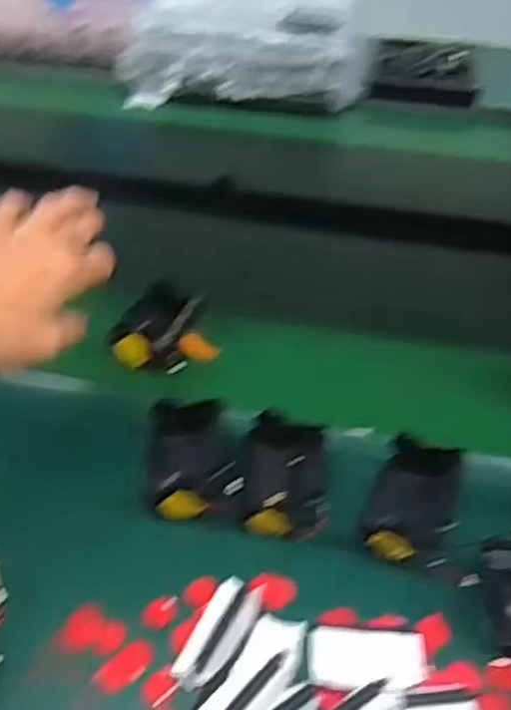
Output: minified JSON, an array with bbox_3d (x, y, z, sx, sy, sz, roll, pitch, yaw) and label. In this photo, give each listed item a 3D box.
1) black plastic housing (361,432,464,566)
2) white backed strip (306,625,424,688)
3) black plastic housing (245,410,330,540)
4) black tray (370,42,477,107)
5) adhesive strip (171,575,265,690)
[{"bbox_3d":[0.095,0.089,0.424,0.051,0.036,0.076,13,43,13],"label":"black plastic housing"},{"bbox_3d":[0.060,0.159,0.369,0.061,0.006,0.032,-2,42,-3],"label":"white backed strip"},{"bbox_3d":[0.020,0.072,0.439,0.050,0.035,0.076,1,41,0],"label":"black plastic housing"},{"bbox_3d":[0.253,-0.423,1.049,0.151,0.034,0.182,7,42,7],"label":"black tray"},{"bbox_3d":[-0.019,0.149,0.378,0.028,0.004,0.062,20,45,20],"label":"adhesive strip"}]

